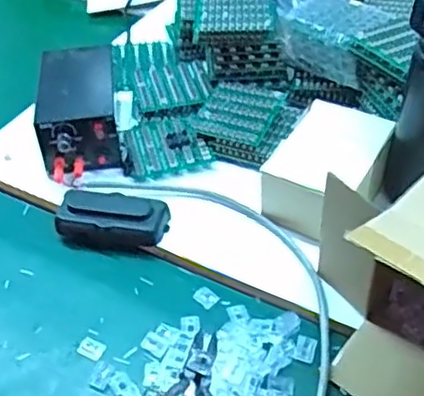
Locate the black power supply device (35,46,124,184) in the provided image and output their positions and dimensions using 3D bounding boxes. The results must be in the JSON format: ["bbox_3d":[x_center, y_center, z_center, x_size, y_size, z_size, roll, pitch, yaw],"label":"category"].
[{"bbox_3d":[-0.142,-0.092,0.708,0.079,0.079,0.145,-8,45,-3],"label":"black power supply device"}]

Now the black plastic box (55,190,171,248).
[{"bbox_3d":[-0.097,0.023,0.641,0.103,0.034,0.054,10,46,14],"label":"black plastic box"}]

